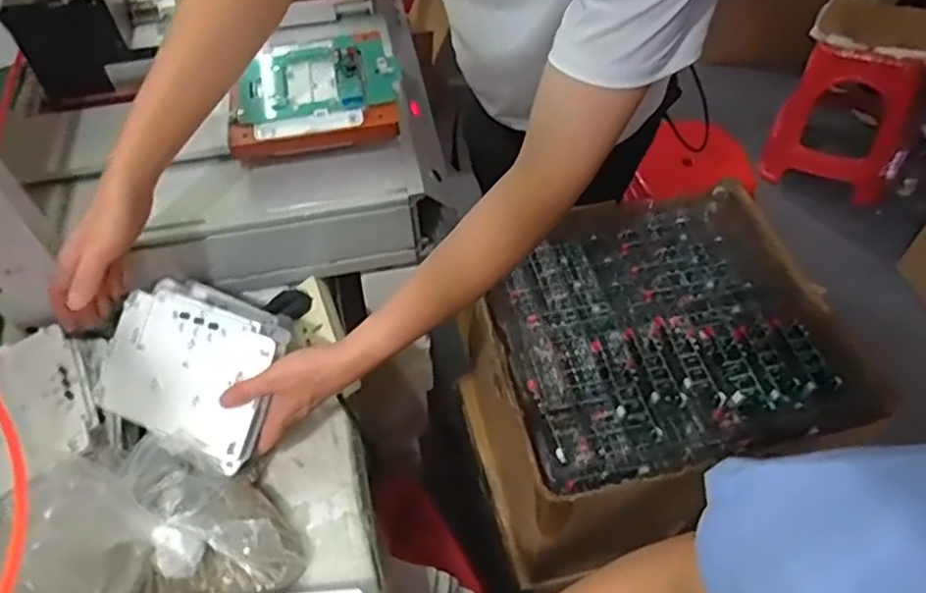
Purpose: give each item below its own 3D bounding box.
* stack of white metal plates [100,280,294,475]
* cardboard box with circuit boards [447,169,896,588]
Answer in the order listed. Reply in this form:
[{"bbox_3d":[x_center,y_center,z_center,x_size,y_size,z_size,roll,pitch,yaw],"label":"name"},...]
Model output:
[{"bbox_3d":[-0.290,0.069,0.693,0.191,0.031,0.160,20,87,15],"label":"stack of white metal plates"},{"bbox_3d":[0.236,0.142,0.983,0.449,0.398,0.420,-12,54,-9],"label":"cardboard box with circuit boards"}]

